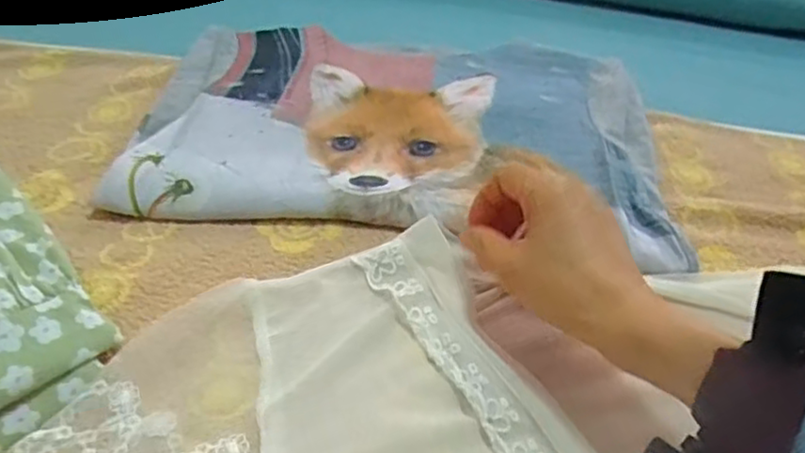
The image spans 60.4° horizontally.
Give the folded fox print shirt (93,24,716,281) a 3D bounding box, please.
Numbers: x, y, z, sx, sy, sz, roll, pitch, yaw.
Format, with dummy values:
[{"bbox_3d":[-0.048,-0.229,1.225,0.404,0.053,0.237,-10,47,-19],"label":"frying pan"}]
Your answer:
[{"bbox_3d":[0.002,-0.082,0.526,0.379,0.019,0.261,8,39,1],"label":"folded fox print shirt"}]

